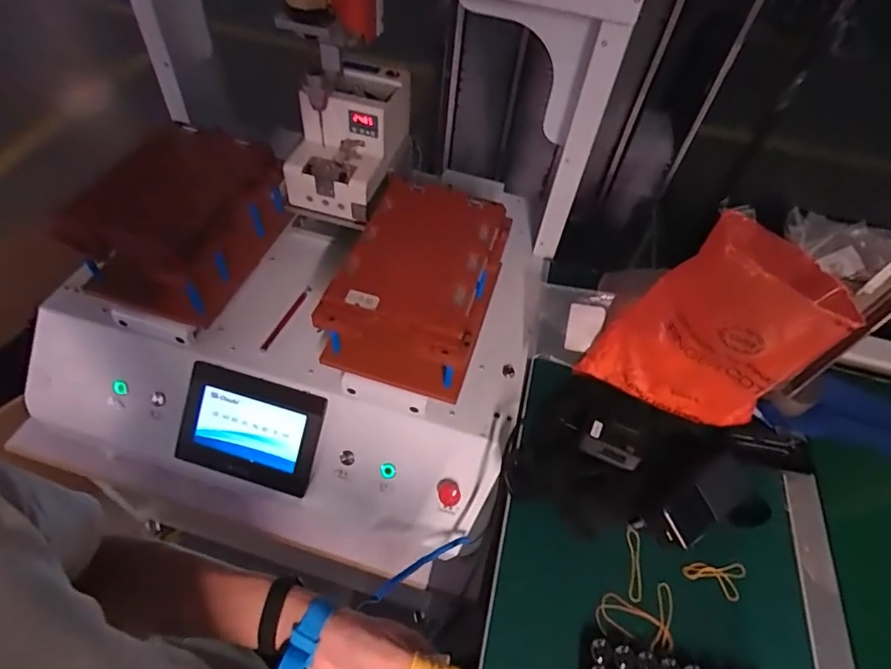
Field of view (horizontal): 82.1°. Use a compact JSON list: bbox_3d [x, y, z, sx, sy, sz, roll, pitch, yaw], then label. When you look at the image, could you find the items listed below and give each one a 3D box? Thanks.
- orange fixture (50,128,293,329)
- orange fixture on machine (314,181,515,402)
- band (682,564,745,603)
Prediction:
[{"bbox_3d":[-0.370,-0.165,0.741,0.200,0.135,0.264,16,53,6],"label":"orange fixture"},{"bbox_3d":[-0.033,-0.072,0.705,0.188,0.136,0.254,16,53,6],"label":"orange fixture on machine"},{"bbox_3d":[0.313,0.277,0.597,0.062,0.007,0.041,23,62,18],"label":"band"}]

